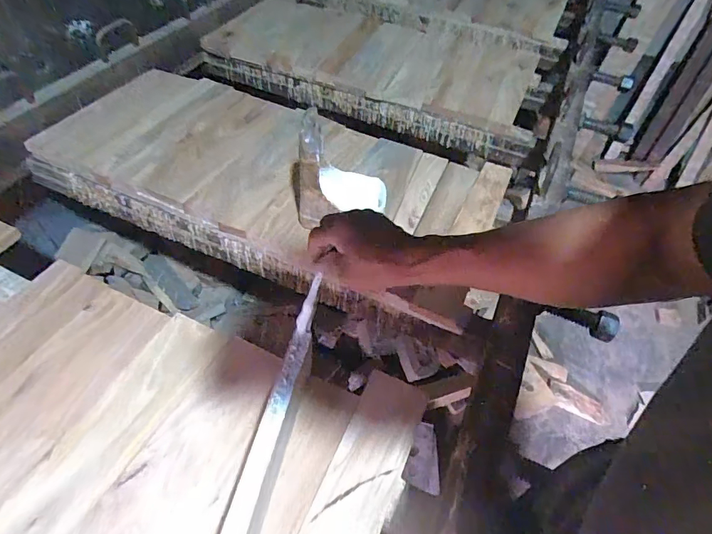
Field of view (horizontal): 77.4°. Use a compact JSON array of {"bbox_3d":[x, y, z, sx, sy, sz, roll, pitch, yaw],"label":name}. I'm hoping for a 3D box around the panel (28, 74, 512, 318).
[{"bbox_3d":[-0.161,-0.220,0.934,0.897,0.036,0.412,18,50,9],"label":"panel"}]

